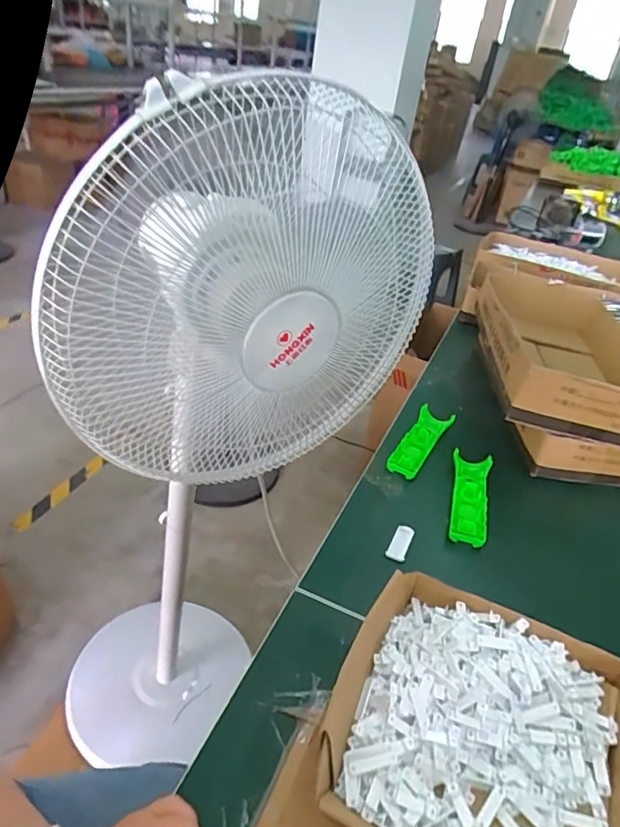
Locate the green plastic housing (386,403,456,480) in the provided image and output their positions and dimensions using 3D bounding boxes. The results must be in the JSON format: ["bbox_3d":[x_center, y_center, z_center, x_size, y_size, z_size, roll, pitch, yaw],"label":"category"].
[{"bbox_3d":[0.162,0.040,0.813,0.049,0.025,0.155,25,37,22],"label":"green plastic housing"}]

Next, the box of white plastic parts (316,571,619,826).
[{"bbox_3d":[0.153,0.263,0.457,0.252,0.052,0.221,15,34,13],"label":"box of white plastic parts"}]

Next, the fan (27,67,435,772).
[{"bbox_3d":[-0.171,0.121,0.813,0.388,1.074,0.423,-18,43,-34],"label":"fan"}]

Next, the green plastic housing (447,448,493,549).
[{"bbox_3d":[0.210,0.107,0.724,0.049,0.020,0.156,16,35,10],"label":"green plastic housing"}]

